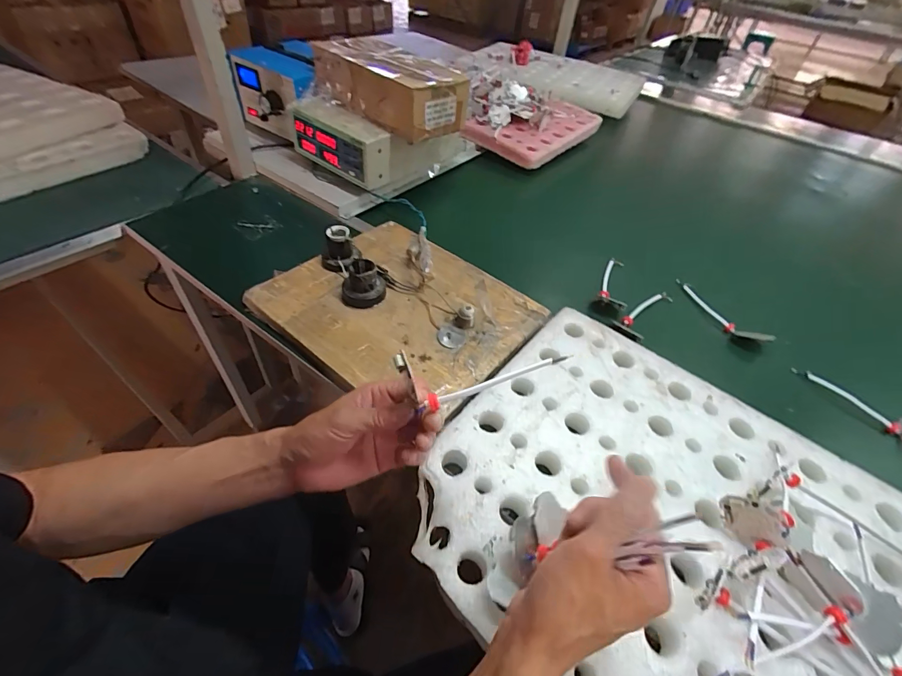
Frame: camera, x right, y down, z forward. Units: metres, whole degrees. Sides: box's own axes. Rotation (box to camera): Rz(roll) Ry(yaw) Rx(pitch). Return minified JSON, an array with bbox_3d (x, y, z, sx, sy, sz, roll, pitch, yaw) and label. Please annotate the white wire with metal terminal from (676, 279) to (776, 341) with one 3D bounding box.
[{"bbox_3d":[0.416,-0.042,0.634,0.032,0.022,0.163,-19,52,-22],"label":"white wire with metal terminal"}]

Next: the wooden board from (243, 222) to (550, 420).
[{"bbox_3d":[-0.072,-0.046,0.557,0.323,0.022,0.266,34,53,23],"label":"wooden board"}]

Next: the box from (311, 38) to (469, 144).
[{"bbox_3d":[-0.114,-0.450,0.725,0.276,0.080,0.143,31,51,20],"label":"box"}]

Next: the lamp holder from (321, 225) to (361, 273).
[{"bbox_3d":[-0.166,-0.131,0.594,0.053,0.049,0.048,21,49,12],"label":"lamp holder"}]

